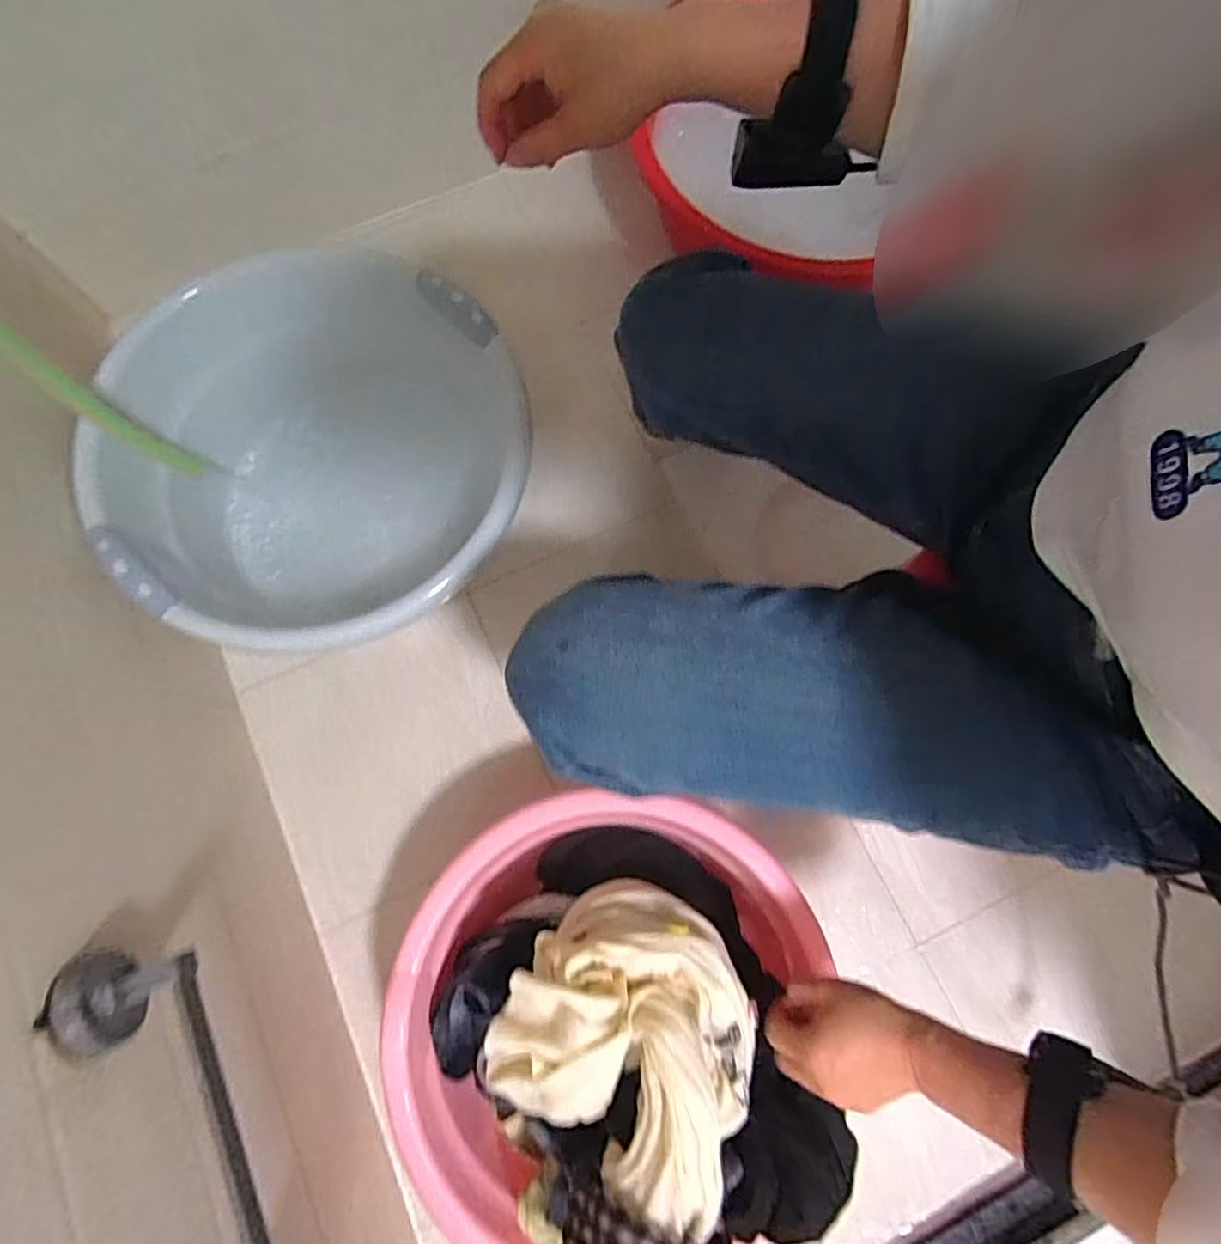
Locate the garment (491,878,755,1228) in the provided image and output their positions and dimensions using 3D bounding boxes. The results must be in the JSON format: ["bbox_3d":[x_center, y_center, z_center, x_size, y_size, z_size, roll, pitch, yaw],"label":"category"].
[{"bbox_3d":[0.017,0.310,0.479,0.187,0.083,0.179,24,77,5],"label":"garment"}]

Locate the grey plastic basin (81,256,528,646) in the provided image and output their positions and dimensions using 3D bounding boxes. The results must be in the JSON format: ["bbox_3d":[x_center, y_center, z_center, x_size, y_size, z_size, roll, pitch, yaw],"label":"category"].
[{"bbox_3d":[-0.307,-0.180,0.699,0.406,0.194,0.437,0,76,-1],"label":"grey plastic basin"}]

